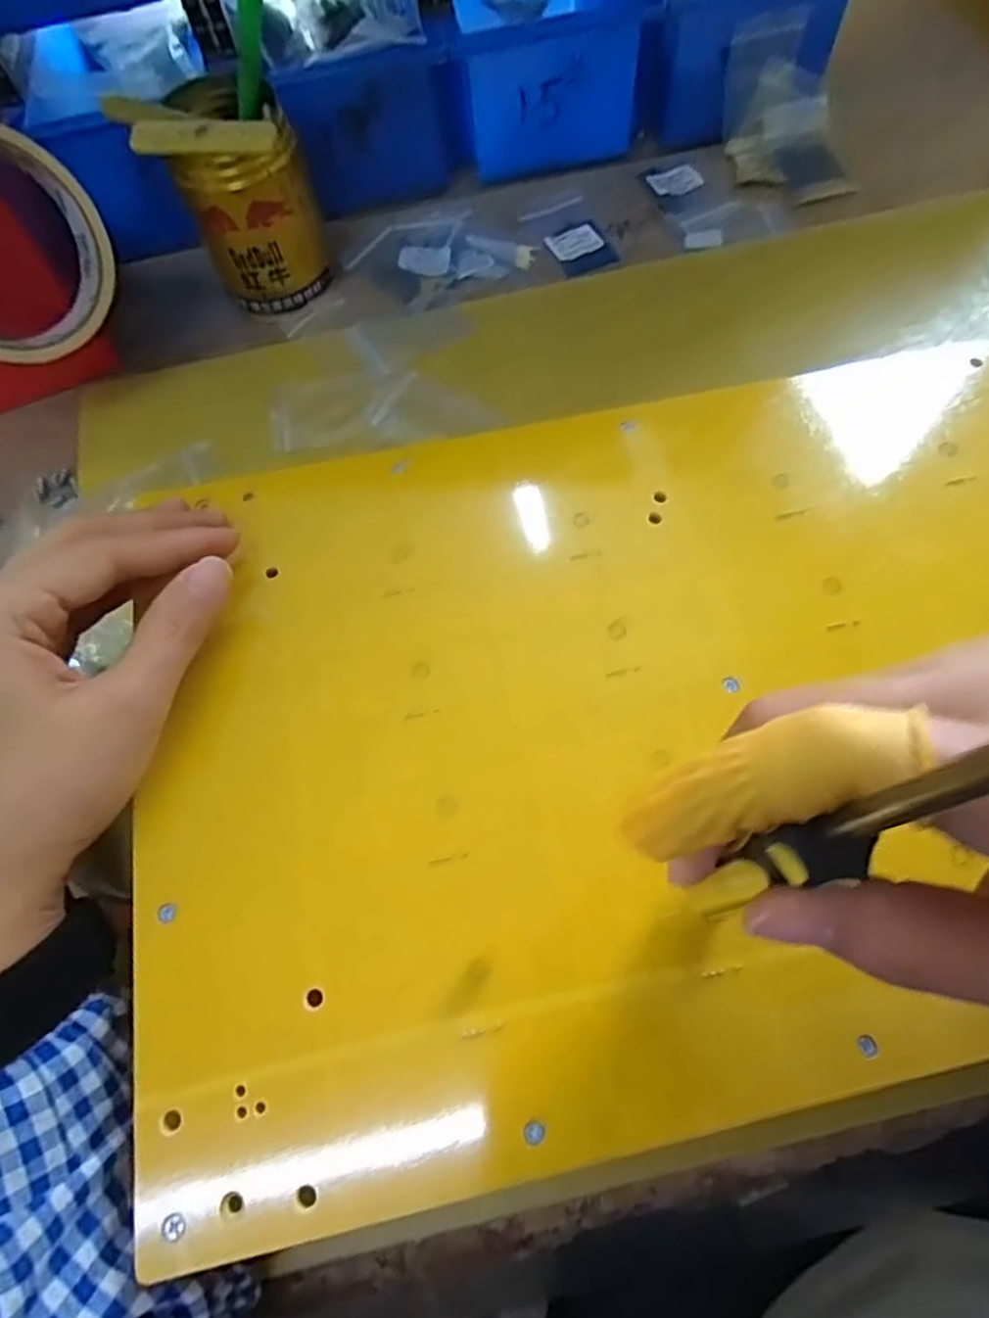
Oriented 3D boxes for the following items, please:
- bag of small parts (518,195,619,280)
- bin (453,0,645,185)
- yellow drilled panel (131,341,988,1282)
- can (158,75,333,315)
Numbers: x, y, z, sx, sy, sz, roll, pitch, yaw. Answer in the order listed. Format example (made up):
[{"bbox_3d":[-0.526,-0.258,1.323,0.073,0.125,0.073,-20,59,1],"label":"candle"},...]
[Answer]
[{"bbox_3d":[0.044,-0.244,0.401,0.037,0.005,0.059,-22,69,-4],"label":"bag of small parts"},{"bbox_3d":[0.024,-0.381,0.421,0.102,0.081,0.165,-7,69,2],"label":"bin"},{"bbox_3d":[0.074,0.008,0.237,0.377,0.015,0.245,-13,65,-3],"label":"yellow drilled panel"},{"bbox_3d":[-0.123,-0.237,0.363,0.061,0.080,0.067,-14,69,-1],"label":"can"}]

